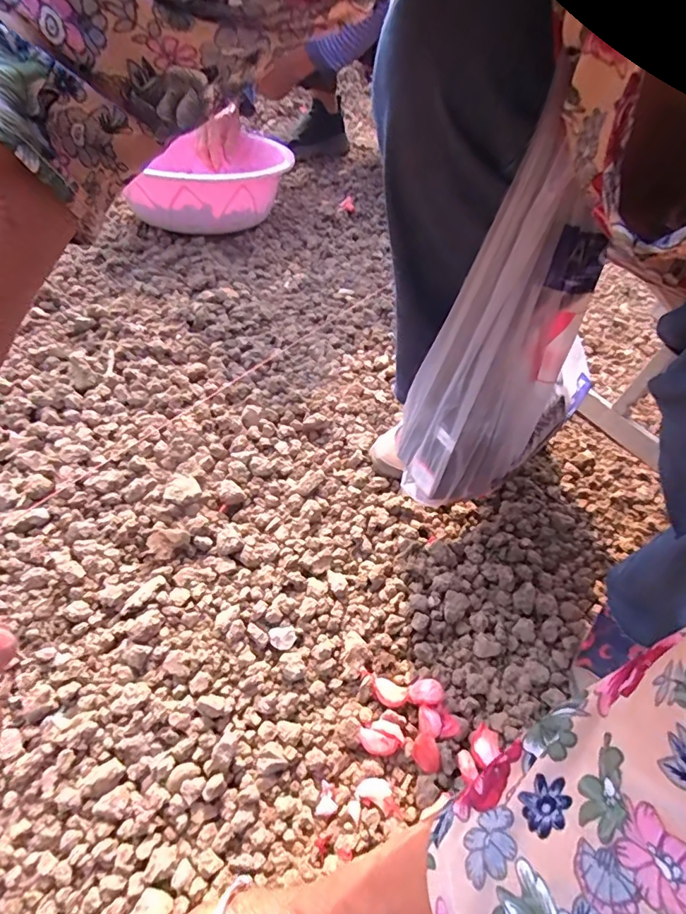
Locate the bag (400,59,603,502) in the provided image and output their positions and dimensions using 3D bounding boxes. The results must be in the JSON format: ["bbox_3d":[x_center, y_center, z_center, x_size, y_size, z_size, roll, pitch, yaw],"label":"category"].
[{"bbox_3d":[0.129,-0.085,0.367,0.112,0.287,0.073,-14,51,-16],"label":"bag"}]

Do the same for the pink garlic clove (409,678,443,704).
[{"bbox_3d":[0.069,0.197,0.403,0.026,0.018,0.020,0,48,-5],"label":"pink garlic clove"}]

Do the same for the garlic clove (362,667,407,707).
[{"bbox_3d":[0.033,0.196,0.405,0.041,0.011,0.020,24,51,16],"label":"garlic clove"}]

